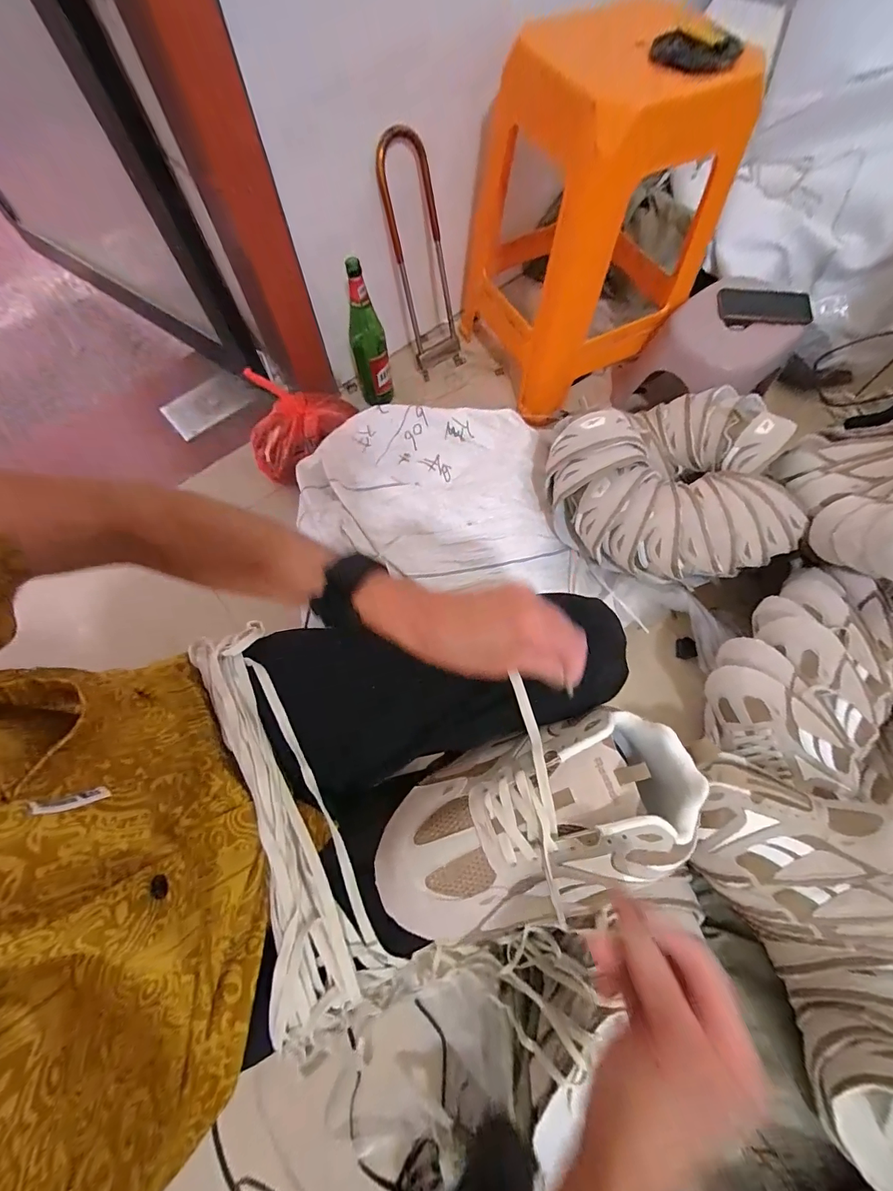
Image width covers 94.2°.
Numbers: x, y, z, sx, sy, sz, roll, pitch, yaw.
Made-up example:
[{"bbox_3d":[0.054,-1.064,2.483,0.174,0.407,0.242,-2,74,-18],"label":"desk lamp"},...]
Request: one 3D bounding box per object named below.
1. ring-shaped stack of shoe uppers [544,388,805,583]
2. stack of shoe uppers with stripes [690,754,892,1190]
[{"bbox_3d":[0.378,-0.170,0.686,0.343,0.140,0.314,-29,72,-10],"label":"ring-shaped stack of shoe uppers"},{"bbox_3d":[0.460,0.401,0.417,0.225,0.145,0.466,-20,71,-7],"label":"stack of shoe uppers with stripes"}]

